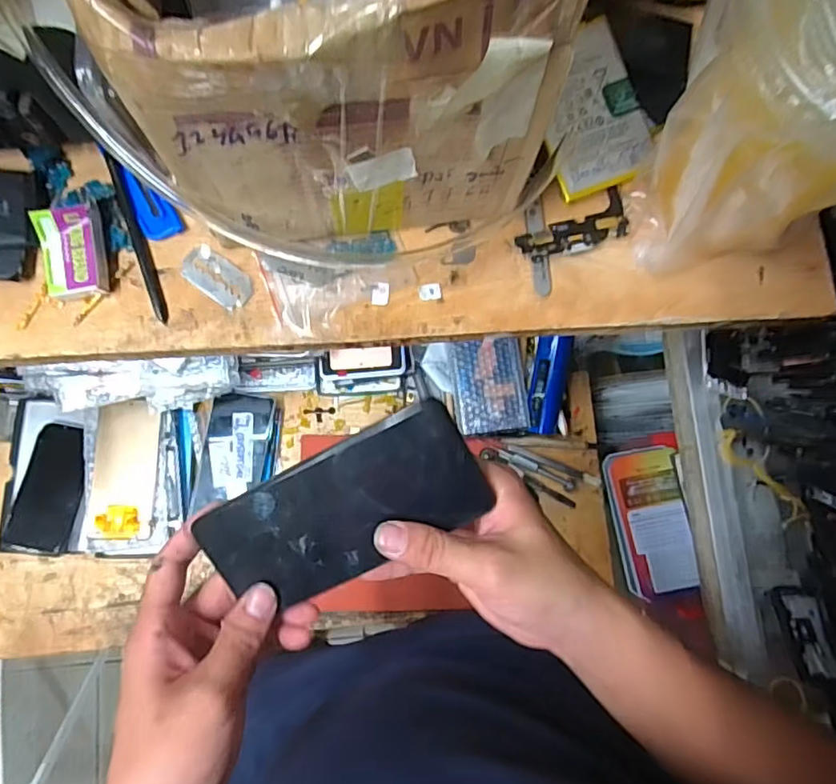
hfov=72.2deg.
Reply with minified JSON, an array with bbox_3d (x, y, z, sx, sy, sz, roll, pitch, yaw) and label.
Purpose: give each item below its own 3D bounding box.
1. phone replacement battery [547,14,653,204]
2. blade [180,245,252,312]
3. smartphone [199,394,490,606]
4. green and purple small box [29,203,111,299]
[{"bbox_3d":[0.097,-0.160,0.324,0.060,0.009,0.088,-19,82,-6],"label":"phone replacement battery"},{"bbox_3d":[-0.112,-0.064,0.320,0.040,0.004,0.023,35,79,4],"label":"blade"},{"bbox_3d":[-0.042,0.068,0.323,0.157,0.016,0.071,-27,88,7],"label":"smartphone"},{"bbox_3d":[-0.185,-0.074,0.305,0.028,0.018,0.046,-13,87,-5],"label":"green and purple small box"}]

